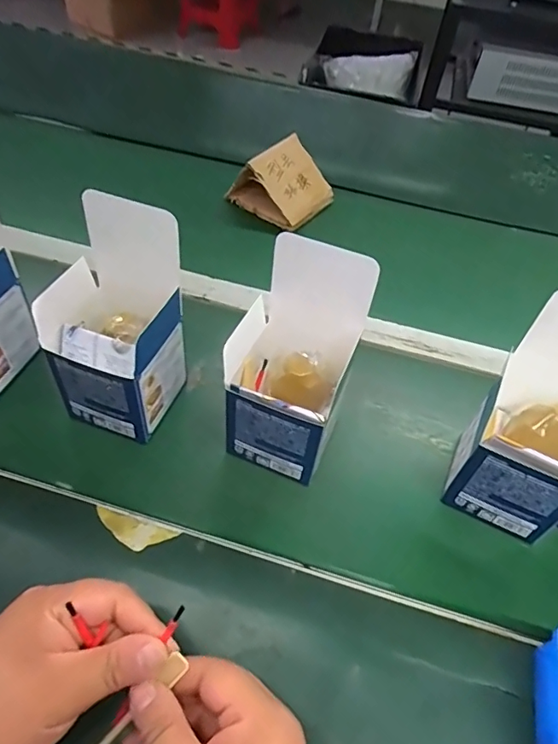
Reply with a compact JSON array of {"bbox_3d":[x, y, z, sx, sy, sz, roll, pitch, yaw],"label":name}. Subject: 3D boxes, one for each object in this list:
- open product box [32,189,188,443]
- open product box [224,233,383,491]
[{"bbox_3d":[-0.137,-0.039,0.418,0.093,0.176,0.095,16,49,11],"label":"open product box"},{"bbox_3d":[0.011,-0.001,0.410,0.089,0.188,0.089,18,50,12],"label":"open product box"}]

